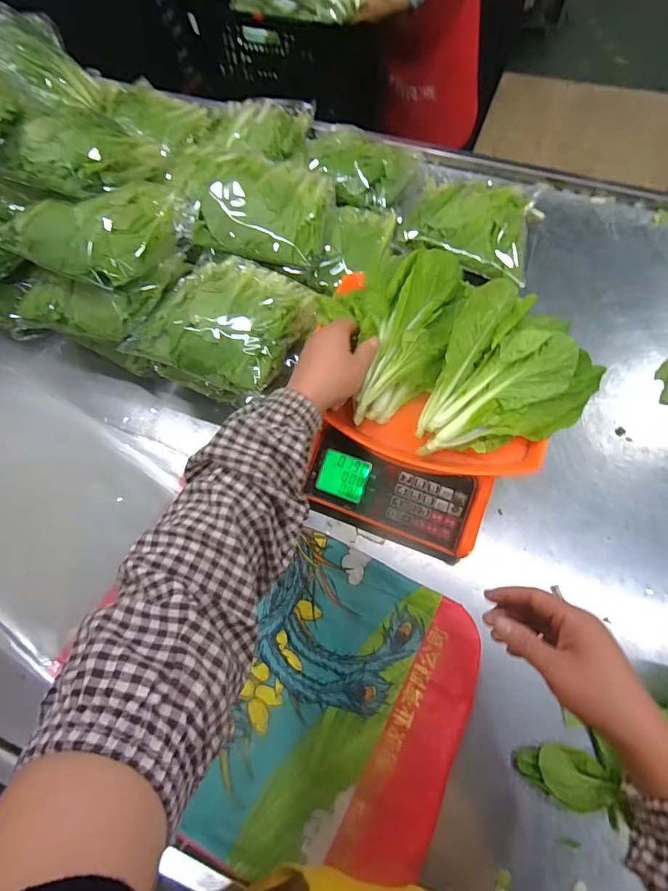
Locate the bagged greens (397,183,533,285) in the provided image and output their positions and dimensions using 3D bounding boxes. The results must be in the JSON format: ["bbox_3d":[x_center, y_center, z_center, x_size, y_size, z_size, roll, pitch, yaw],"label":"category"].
[{"bbox_3d":[0.232,-0.384,0.732,0.212,0.063,0.223,15,66,7],"label":"bagged greens"}]

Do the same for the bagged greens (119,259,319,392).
[{"bbox_3d":[-0.131,-0.175,0.575,0.210,0.051,0.213,28,68,13],"label":"bagged greens"}]

